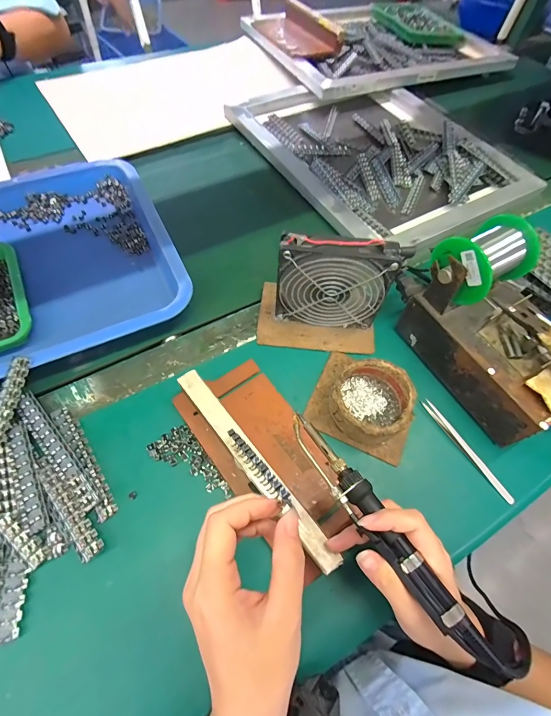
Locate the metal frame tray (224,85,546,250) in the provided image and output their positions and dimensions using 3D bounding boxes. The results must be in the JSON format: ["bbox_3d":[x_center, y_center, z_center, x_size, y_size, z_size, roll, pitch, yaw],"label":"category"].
[{"bbox_3d":[0.180,-0.382,0.623,0.361,0.029,0.448,-27,64,-17],"label":"metal frame tray"}]

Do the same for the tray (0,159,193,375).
[{"bbox_3d":[-0.359,-0.111,0.447,0.433,0.043,0.353,-22,63,-15],"label":"tray"}]

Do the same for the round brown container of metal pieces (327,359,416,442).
[{"bbox_3d":[0.102,0.047,0.367,0.085,0.038,0.080,1,60,-2],"label":"round brown container of metal pieces"}]

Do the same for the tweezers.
[{"bbox_3d":[0.204,0.097,0.369,0.008,0.014,0.124,-28,65,-18],"label":"tweezers"}]

